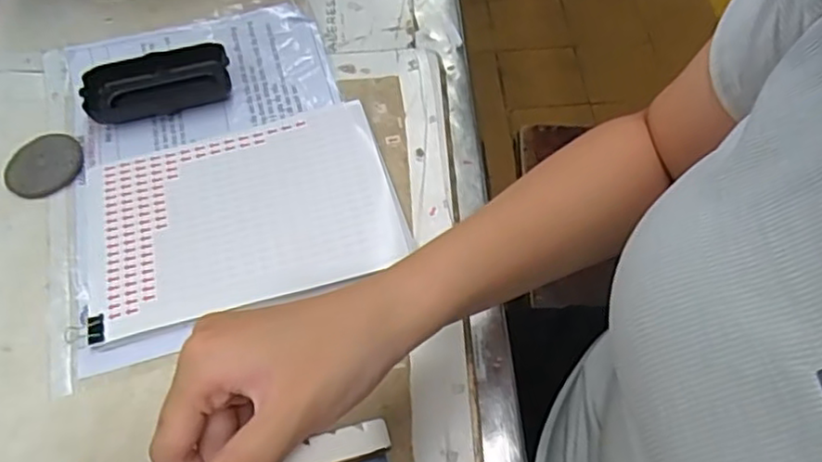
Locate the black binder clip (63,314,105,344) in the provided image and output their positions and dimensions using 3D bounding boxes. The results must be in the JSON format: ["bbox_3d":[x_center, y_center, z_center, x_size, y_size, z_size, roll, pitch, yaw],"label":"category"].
[{"bbox_3d":[-0.209,0.066,0.422,0.027,0.005,0.019,-16,58,-9],"label":"black binder clip"}]

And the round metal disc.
[{"bbox_3d":[-0.280,-0.050,0.500,0.056,0.008,0.057,-1,57,1],"label":"round metal disc"}]

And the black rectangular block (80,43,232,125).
[{"bbox_3d":[-0.203,-0.117,0.531,0.111,0.025,0.054,-15,58,-8],"label":"black rectangular block"}]

